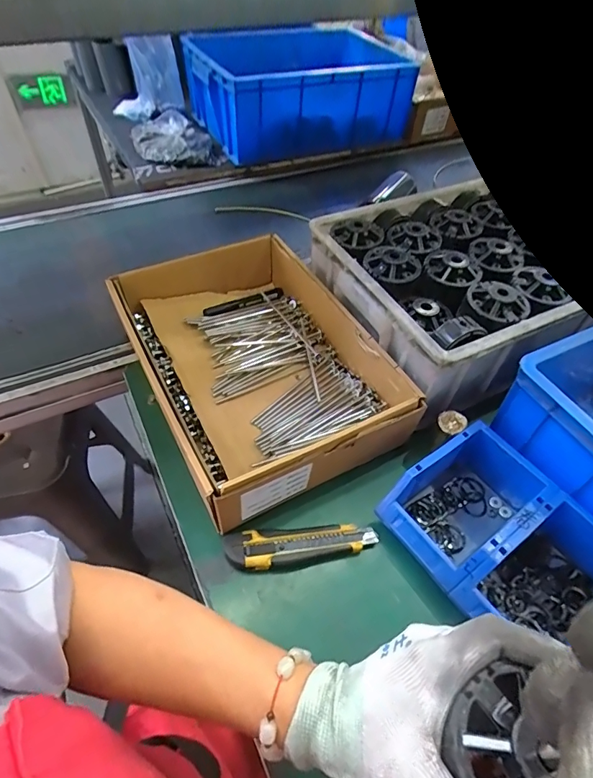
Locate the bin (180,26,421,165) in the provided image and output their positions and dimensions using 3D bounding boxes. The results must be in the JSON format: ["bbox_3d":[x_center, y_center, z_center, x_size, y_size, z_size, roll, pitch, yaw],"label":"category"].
[{"bbox_3d":[0.009,-0.731,1.111,0.498,0.183,0.301,-21,54,-19],"label":"bin"}]

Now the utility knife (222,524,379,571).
[{"bbox_3d":[0.006,0.164,0.467,0.160,0.014,0.039,-4,51,-7],"label":"utility knife"}]

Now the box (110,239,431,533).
[{"bbox_3d":[-0.055,-0.043,0.586,0.256,0.090,0.373,-22,54,-20],"label":"box"}]

